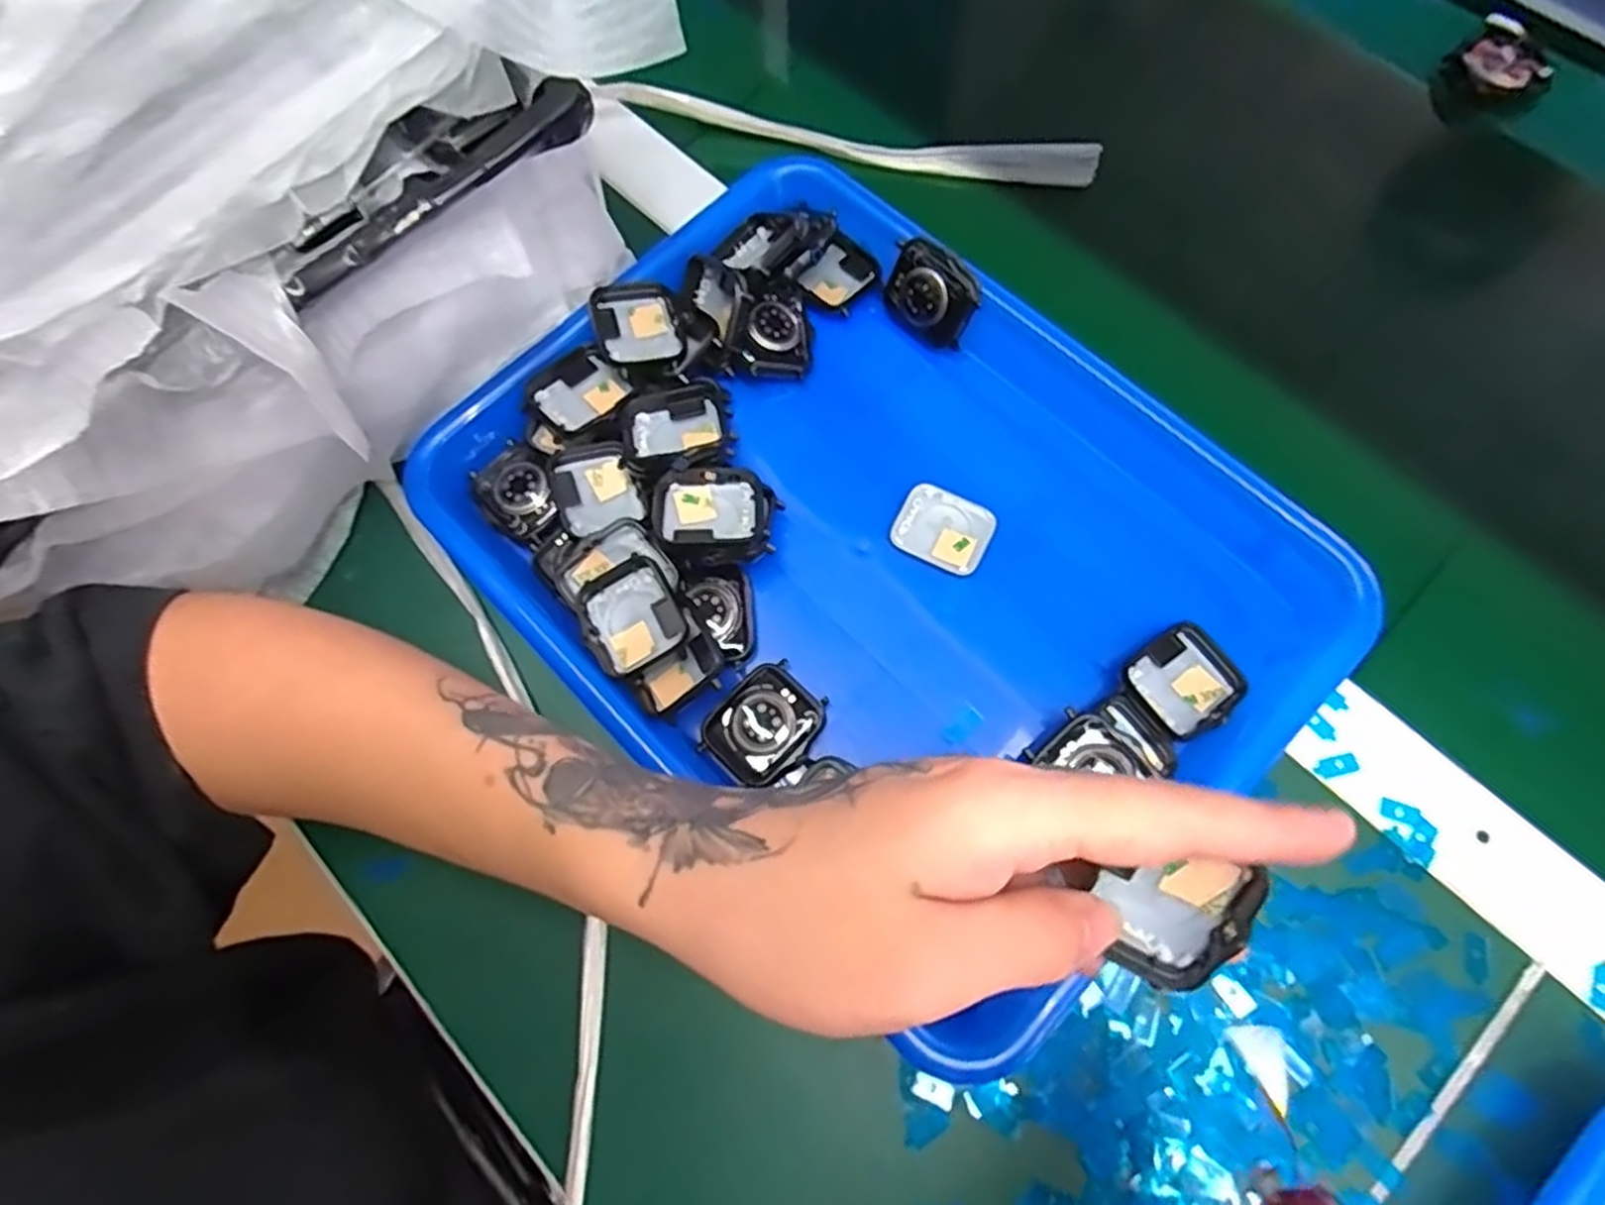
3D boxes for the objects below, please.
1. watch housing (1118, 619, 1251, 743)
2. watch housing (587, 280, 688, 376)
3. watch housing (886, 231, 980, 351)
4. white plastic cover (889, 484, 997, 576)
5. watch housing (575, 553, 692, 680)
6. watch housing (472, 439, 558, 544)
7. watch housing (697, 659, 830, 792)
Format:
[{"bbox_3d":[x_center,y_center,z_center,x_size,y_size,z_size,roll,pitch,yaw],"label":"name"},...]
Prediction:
[{"bbox_3d":[0.148,0.031,0.297,0.041,0.010,0.037,-33,78,-8],"label":"watch housing"},{"bbox_3d":[-0.073,-0.120,0.334,0.039,0.010,0.045,-13,76,-4],"label":"watch housing"},{"bbox_3d":[0.057,-0.137,0.341,0.042,0.036,0.013,42,36,4],"label":"watch housing"},{"bbox_3d":[0.060,-0.032,0.325,0.040,0.006,0.032,26,77,6],"label":"white plastic cover"},{"bbox_3d":[-0.068,0.006,0.303,0.037,0.010,0.043,-29,77,-8],"label":"watch housing"},{"bbox_3d":[-0.126,-0.049,0.332,0.033,0.010,0.042,-40,79,-10],"label":"watch housing"},{"bbox_3d":[-0.015,0.048,0.299,0.037,0.014,0.045,42,79,10],"label":"watch housing"}]

